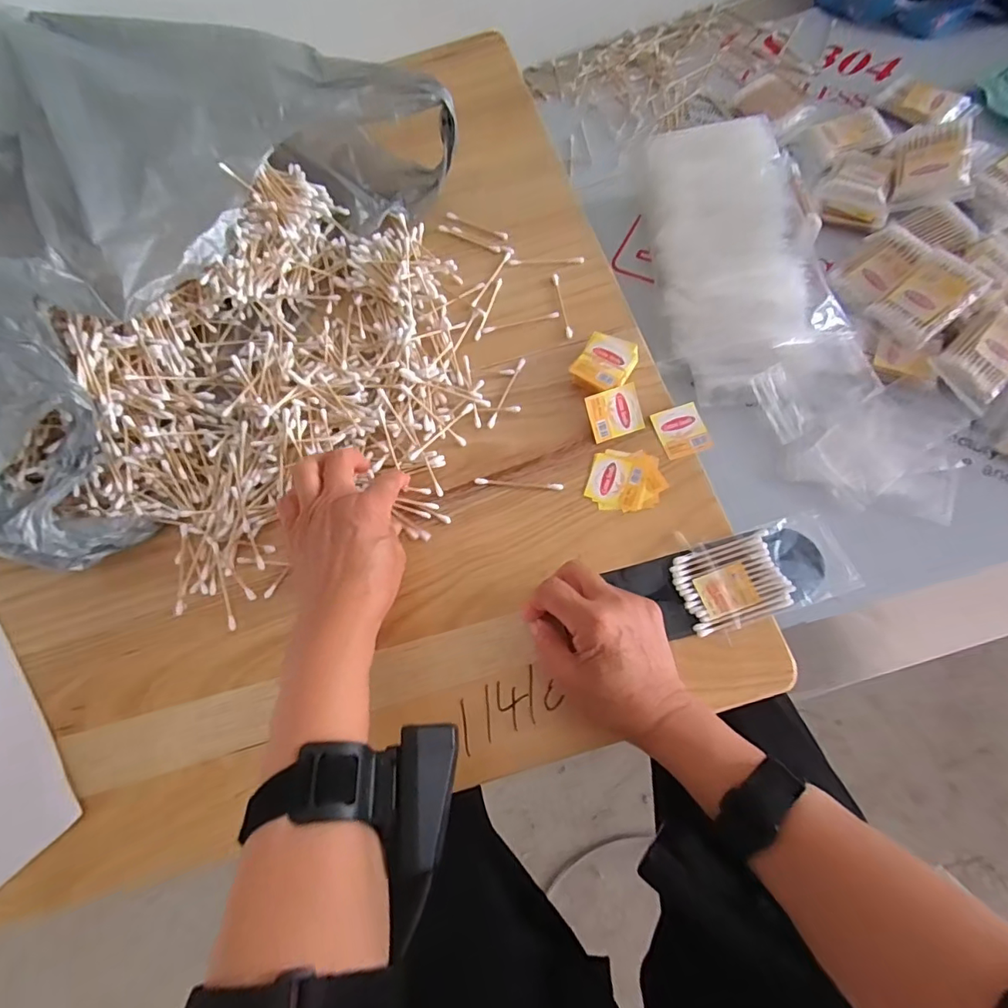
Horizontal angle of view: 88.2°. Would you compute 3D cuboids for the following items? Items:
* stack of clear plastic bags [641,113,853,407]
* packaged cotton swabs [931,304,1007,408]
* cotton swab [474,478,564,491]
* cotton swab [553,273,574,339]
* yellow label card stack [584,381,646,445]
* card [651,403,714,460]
[{"bbox_3d":[0.223,-0.249,0.501,0.146,0.037,0.250,-7,82,0],"label":"stack of clear plastic bags"},{"bbox_3d":[0.419,-0.128,0.452,0.079,0.020,0.056,-44,84,2],"label":"packaged cotton swabs"},{"bbox_3d":[0.012,-0.016,0.428,0.072,0.004,0.006,4,71,8],"label":"cotton swab"},{"bbox_3d":[0.054,-0.186,0.482,0.006,0.004,0.073,-11,70,3],"label":"cotton swab"},{"bbox_3d":[0.093,-0.075,0.432,0.043,0.004,0.039,-19,99,-2],"label":"yellow label card stack"},{"bbox_3d":[0.148,-0.061,0.432,0.039,0.004,0.043,-18,70,0],"label":"card"}]

